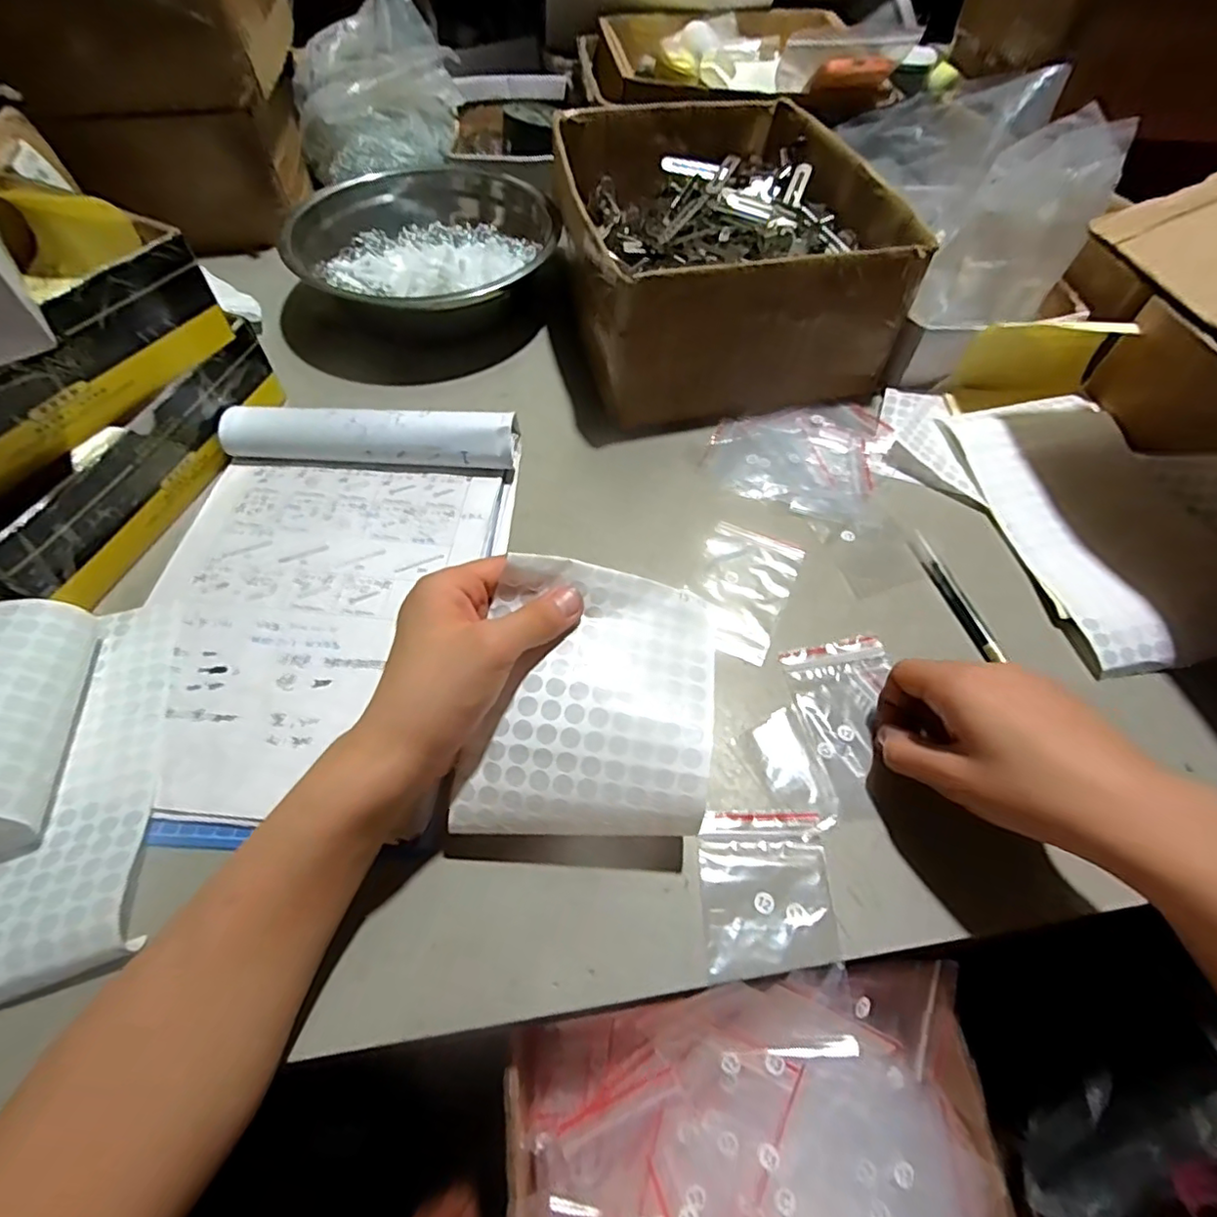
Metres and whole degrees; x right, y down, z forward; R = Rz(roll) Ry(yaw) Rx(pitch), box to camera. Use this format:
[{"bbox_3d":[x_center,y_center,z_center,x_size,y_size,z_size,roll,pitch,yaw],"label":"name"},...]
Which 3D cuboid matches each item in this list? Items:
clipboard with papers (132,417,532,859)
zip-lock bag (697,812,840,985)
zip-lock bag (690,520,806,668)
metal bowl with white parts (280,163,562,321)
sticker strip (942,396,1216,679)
[{"bbox_3d":[-0.191,-0.007,0.403,0.223,0.031,0.311,3,57,1],"label":"clipboard with papers"},{"bbox_3d":[0.083,0.146,0.312,0.068,0.004,0.076,3,59,-2],"label":"zip-lock bag"},{"bbox_3d":[0.093,-0.013,0.427,0.066,0.009,0.109,20,58,14],"label":"zip-lock bag"},{"bbox_3d":[-0.171,-0.341,0.579,0.228,0.065,0.197,22,59,12],"label":"metal bowl with white parts"},{"bbox_3d":[0.369,-0.071,0.451,0.140,0.029,0.240,-7,57,-6],"label":"sticker strip"}]

